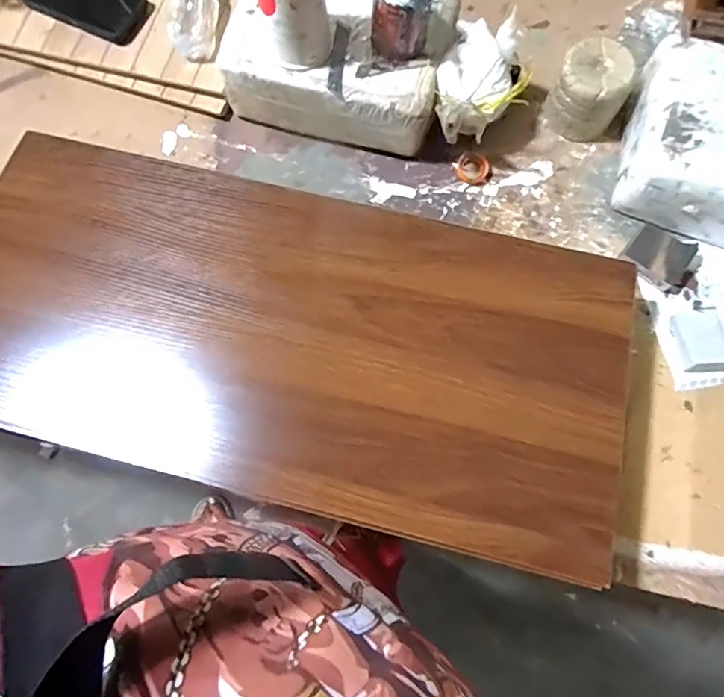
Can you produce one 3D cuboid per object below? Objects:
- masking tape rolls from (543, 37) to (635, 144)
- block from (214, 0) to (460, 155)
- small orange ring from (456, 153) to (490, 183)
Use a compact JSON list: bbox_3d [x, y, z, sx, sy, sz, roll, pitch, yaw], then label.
[{"bbox_3d":[0.286,-0.324,0.638,0.090,0.086,0.084,22,78,7],"label":"masking tape rolls"},{"bbox_3d":[-0.024,-0.378,0.649,0.262,0.105,0.189,18,77,6],"label":"block"},{"bbox_3d":[0.145,-0.237,0.656,0.042,0.008,0.042,0,76,2],"label":"small orange ring"}]

